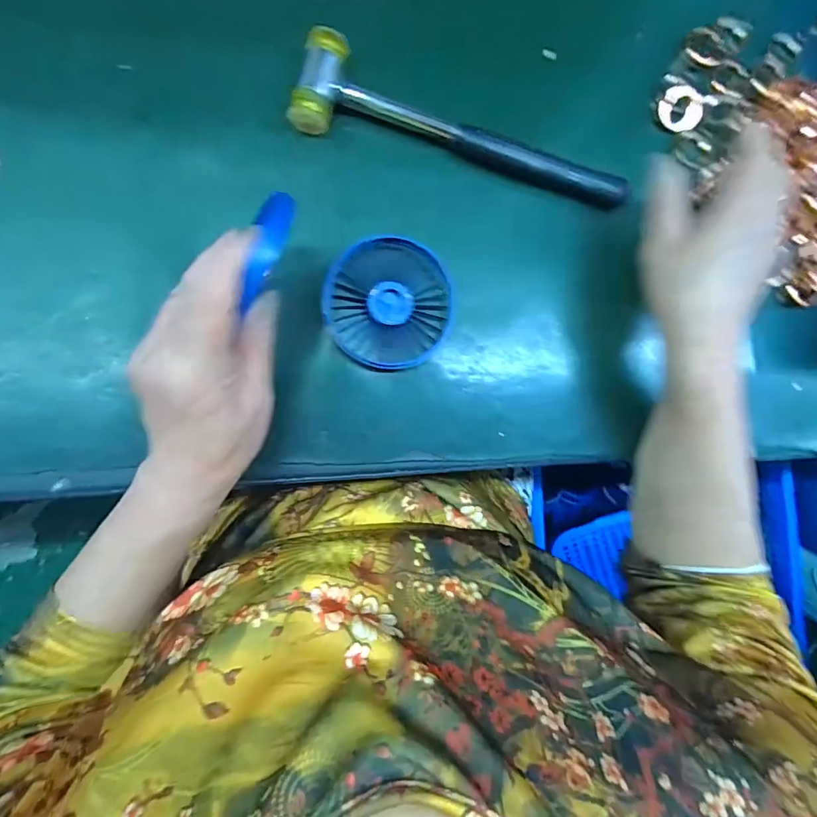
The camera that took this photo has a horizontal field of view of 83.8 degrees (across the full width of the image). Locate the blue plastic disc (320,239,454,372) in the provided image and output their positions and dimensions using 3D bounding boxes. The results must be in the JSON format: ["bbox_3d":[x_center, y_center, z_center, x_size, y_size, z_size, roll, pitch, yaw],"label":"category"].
[{"bbox_3d":[-0.013,-0.073,0.314,0.085,0.012,0.084,0,89,-9],"label":"blue plastic disc"}]

